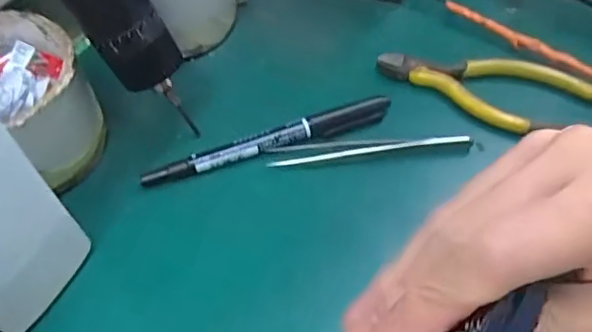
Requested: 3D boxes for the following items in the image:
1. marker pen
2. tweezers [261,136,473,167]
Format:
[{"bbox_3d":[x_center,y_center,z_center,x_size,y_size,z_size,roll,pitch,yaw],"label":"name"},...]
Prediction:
[{"bbox_3d":[-0.014,-0.014,0.310,0.136,0.009,0.015,-15,54,-8],"label":"marker pen"},{"bbox_3d":[0.037,-0.010,0.305,0.106,0.007,0.011,-4,53,0],"label":"tweezers"}]

